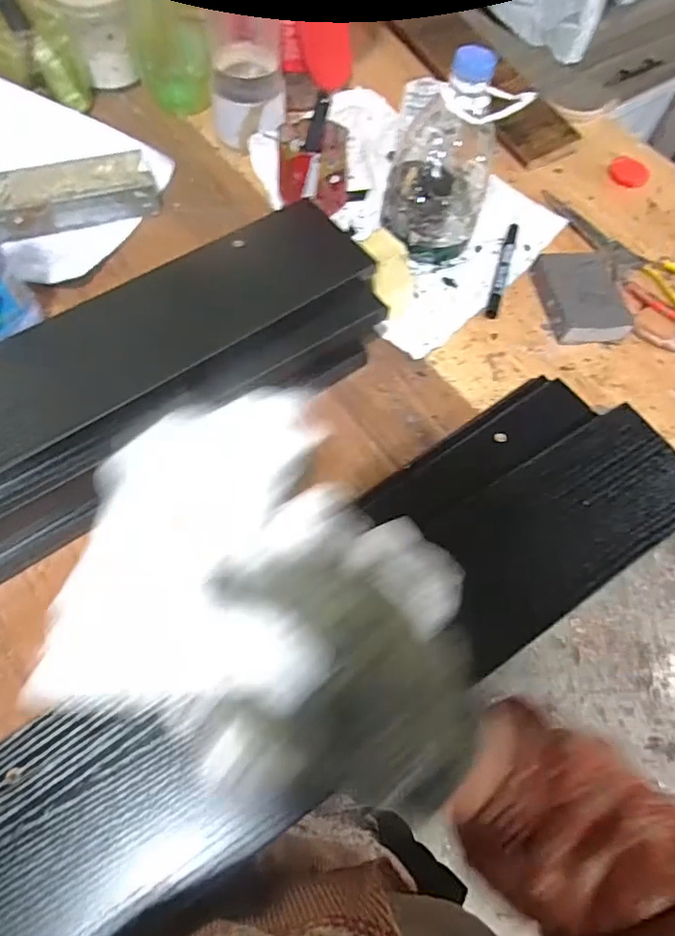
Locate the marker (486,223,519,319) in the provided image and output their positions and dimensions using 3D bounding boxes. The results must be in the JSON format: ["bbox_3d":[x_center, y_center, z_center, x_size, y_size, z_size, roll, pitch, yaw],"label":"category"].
[{"bbox_3d":[0.171,-0.206,0.566,0.013,0.011,0.132,18,64,5],"label":"marker"}]

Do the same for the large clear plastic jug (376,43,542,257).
[{"bbox_3d":[0.103,-0.291,0.516,0.098,0.168,0.099,12,63,2],"label":"large clear plastic jug"}]

